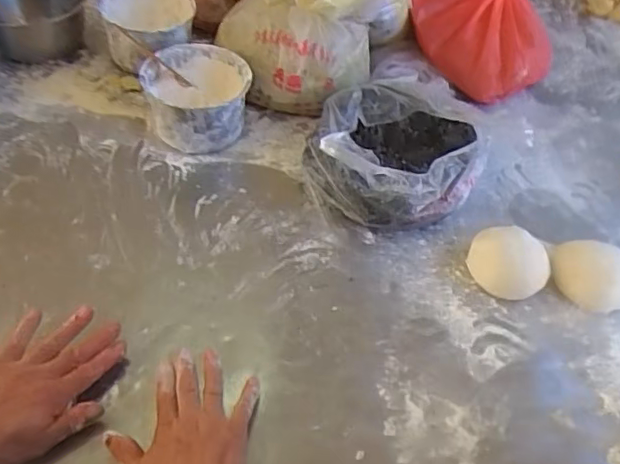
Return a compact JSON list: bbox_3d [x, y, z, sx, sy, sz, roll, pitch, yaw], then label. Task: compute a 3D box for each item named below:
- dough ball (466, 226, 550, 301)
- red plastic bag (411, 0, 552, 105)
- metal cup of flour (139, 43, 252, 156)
[{"bbox_3d":[0.262,0.040,0.766,0.099,0.046,0.085,31,54,19],"label":"dough ball"},{"bbox_3d":[0.290,-0.384,1.072,0.233,0.138,0.288,-7,52,-11],"label":"red plastic bag"},{"bbox_3d":[-0.170,-0.203,0.898,0.150,0.096,0.161,3,50,-3],"label":"metal cup of flour"}]

